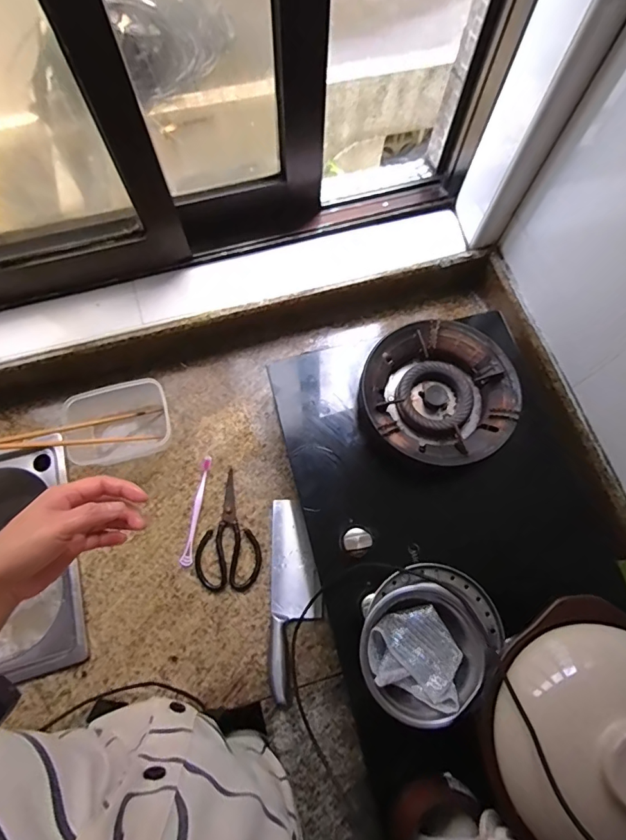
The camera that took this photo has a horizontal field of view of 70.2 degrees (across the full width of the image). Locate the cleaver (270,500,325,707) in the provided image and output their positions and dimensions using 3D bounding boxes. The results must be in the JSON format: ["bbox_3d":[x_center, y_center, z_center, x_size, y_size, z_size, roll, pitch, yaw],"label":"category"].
[{"bbox_3d":[-0.025,0.264,0.676,0.076,0.013,0.279,-1,71,-1],"label":"cleaver"}]

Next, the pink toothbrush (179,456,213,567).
[{"bbox_3d":[-0.187,0.144,0.719,0.018,0.007,0.174,6,71,1],"label":"pink toothbrush"}]

